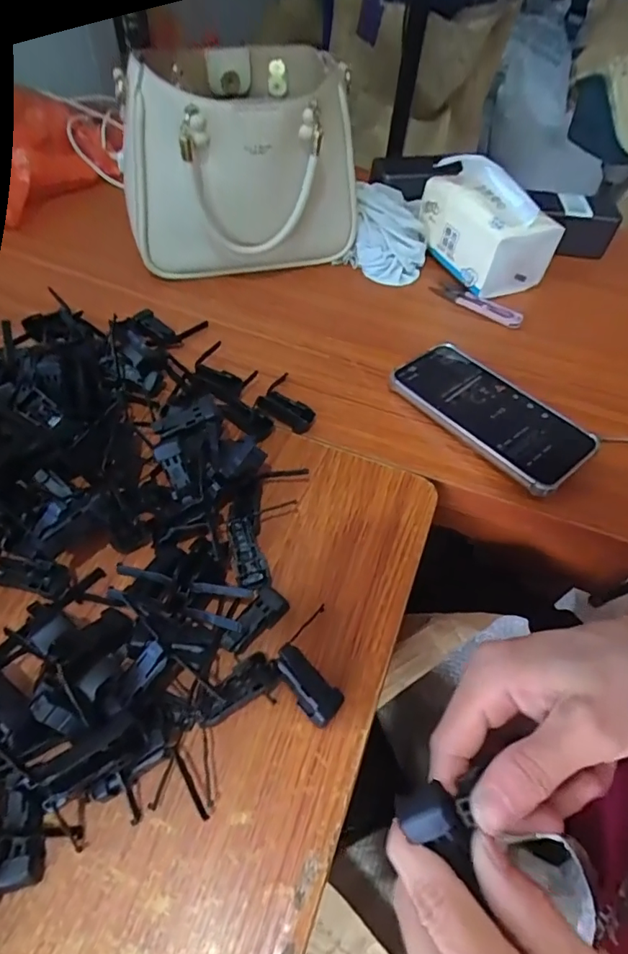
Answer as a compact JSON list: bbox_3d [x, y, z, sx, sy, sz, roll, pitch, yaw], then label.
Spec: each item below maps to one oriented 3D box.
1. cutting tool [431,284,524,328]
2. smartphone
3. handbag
[{"bbox_3d":[0.174,-0.186,0.539,0.100,0.009,0.022,37,59,20],"label":"cutting tool"},{"bbox_3d":[0.150,-0.057,0.434,0.082,0.012,0.170,-34,60,-25],"label":"smartphone"},{"bbox_3d":[-0.075,-0.307,0.509,0.221,0.171,0.133,-17,58,-16],"label":"handbag"}]

